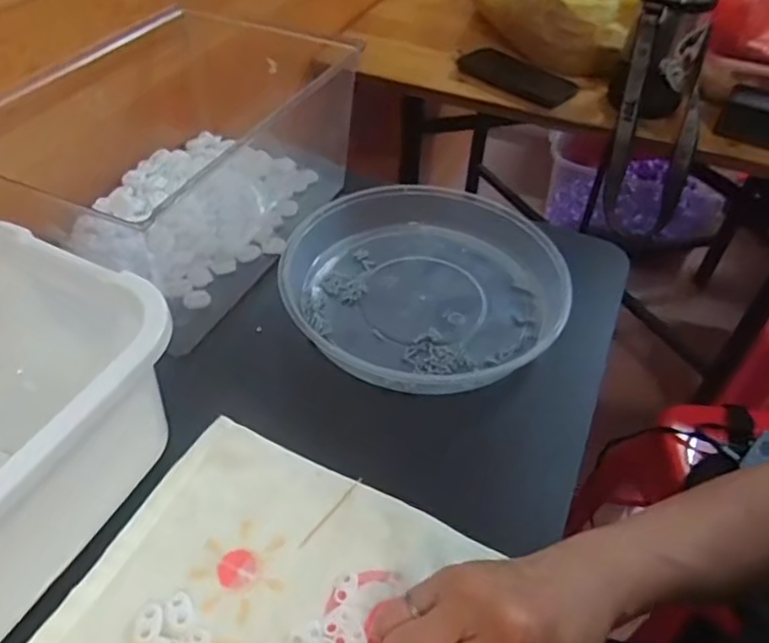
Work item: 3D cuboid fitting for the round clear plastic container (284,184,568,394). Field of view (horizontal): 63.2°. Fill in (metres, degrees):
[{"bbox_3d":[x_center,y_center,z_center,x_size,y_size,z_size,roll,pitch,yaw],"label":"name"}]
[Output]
[{"bbox_3d":[0.034,-0.035,0.532,0.235,0.034,0.210,6,46,3],"label":"round clear plastic container"}]

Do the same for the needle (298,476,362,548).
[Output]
[{"bbox_3d":[-0.033,0.119,0.396,0.004,0.004,0.060,30,52,24],"label":"needle"}]

